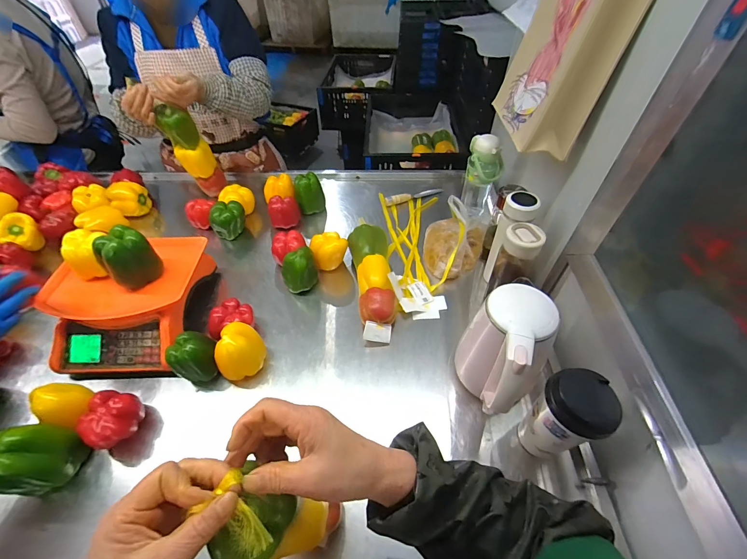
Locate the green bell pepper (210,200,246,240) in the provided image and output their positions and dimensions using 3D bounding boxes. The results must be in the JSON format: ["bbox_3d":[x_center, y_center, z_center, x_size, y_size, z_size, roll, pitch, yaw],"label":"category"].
[{"bbox_3d":[-0.409,-0.169,0.932,0.078,0.079,0.084,13,52,11],"label":"green bell pepper"}]

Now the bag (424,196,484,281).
[{"bbox_3d":[0.209,-0.101,0.859,0.149,0.075,0.236,11,51,9],"label":"bag"}]

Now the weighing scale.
[{"bbox_3d":[-0.515,0.046,0.700,0.282,0.106,0.280,-2,50,-1],"label":"weighing scale"}]

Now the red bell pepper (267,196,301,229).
[{"bbox_3d":[-0.259,-0.199,0.957,0.087,0.078,0.070,-11,51,-9],"label":"red bell pepper"}]

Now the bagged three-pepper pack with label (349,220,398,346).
[{"bbox_3d":[0.001,-0.003,0.779,0.093,0.082,0.307,-7,51,-5],"label":"bagged three-pepper pack with label"}]

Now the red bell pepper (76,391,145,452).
[{"bbox_3d":[-0.452,0.240,0.573,0.065,0.070,0.089,13,52,11],"label":"red bell pepper"}]

